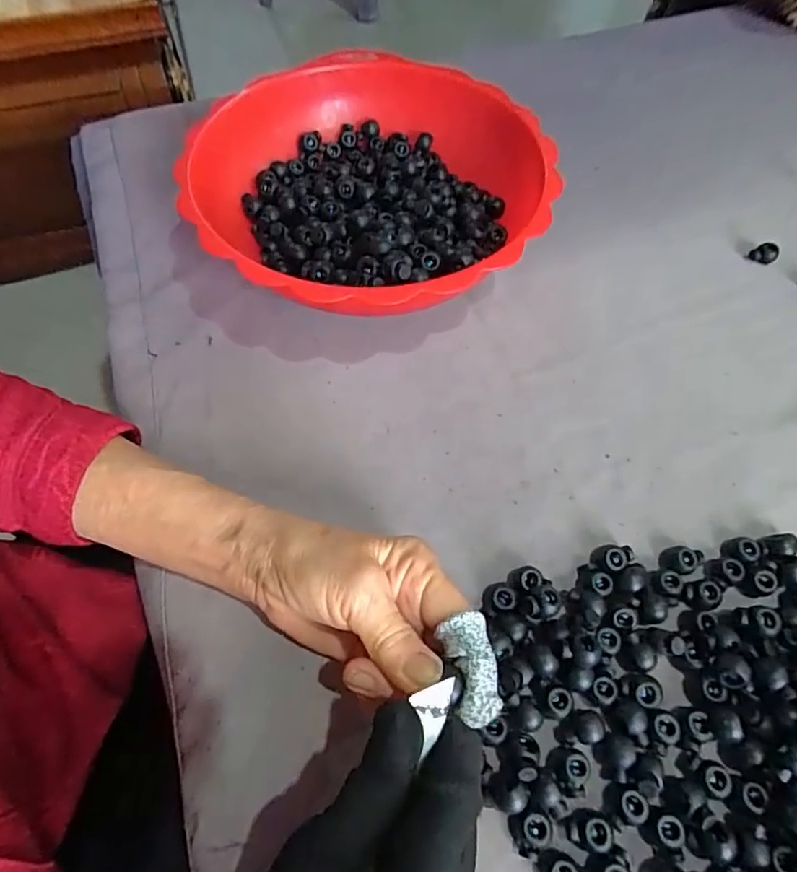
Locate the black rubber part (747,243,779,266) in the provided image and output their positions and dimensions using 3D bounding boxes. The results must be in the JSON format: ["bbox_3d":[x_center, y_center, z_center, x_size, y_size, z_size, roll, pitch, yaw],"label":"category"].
[{"bbox_3d":[0.276,-0.138,0.422,0.018,0.010,0.018,0,60,-1],"label":"black rubber part"}]

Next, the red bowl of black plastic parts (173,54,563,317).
[{"bbox_3d":[-0.020,-0.161,0.396,0.234,0.073,0.232,0,60,-1],"label":"red bowl of black plastic parts"}]

